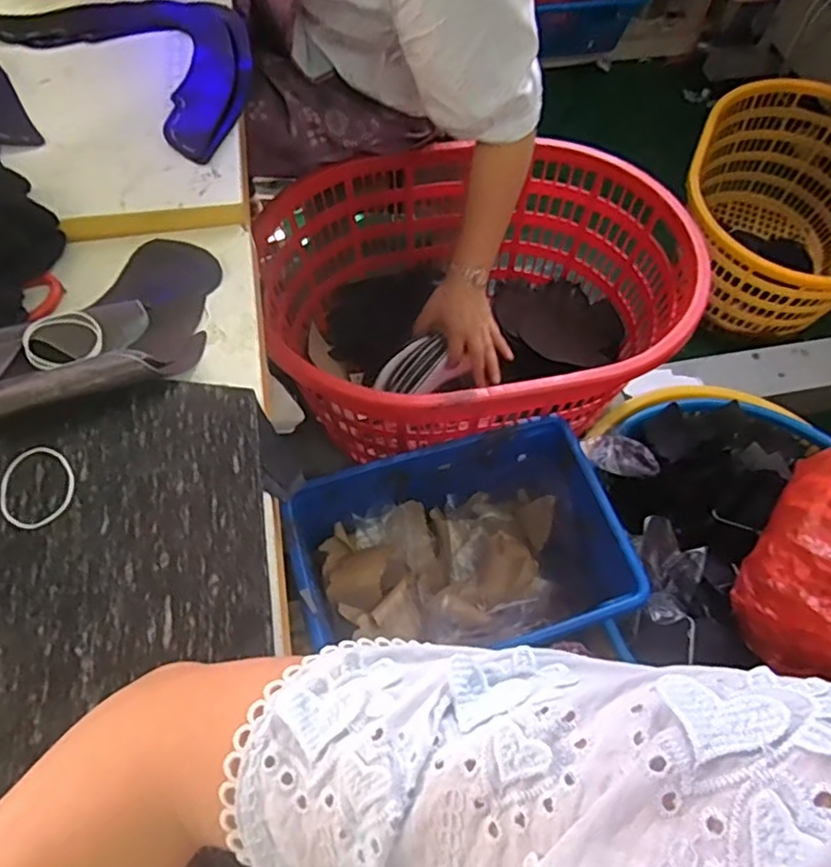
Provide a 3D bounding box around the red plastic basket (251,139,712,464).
[{"bbox_3d":[0.086,-0.192,0.992,0.583,0.312,0.479,-25,66,-15],"label":"red plastic basket"}]

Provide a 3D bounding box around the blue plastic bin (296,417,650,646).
[{"bbox_3d":[0.058,0.173,0.833,0.391,0.189,0.265,-15,64,-10],"label":"blue plastic bin"}]

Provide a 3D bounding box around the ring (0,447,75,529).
[{"bbox_3d":[-0.269,0.037,0.444,0.050,0.004,0.062,-25,66,-15],"label":"ring"}]

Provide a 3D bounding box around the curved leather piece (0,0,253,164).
[{"bbox_3d":[-0.283,-0.409,0.666,0.321,0.019,0.175,34,66,15],"label":"curved leather piece"}]

